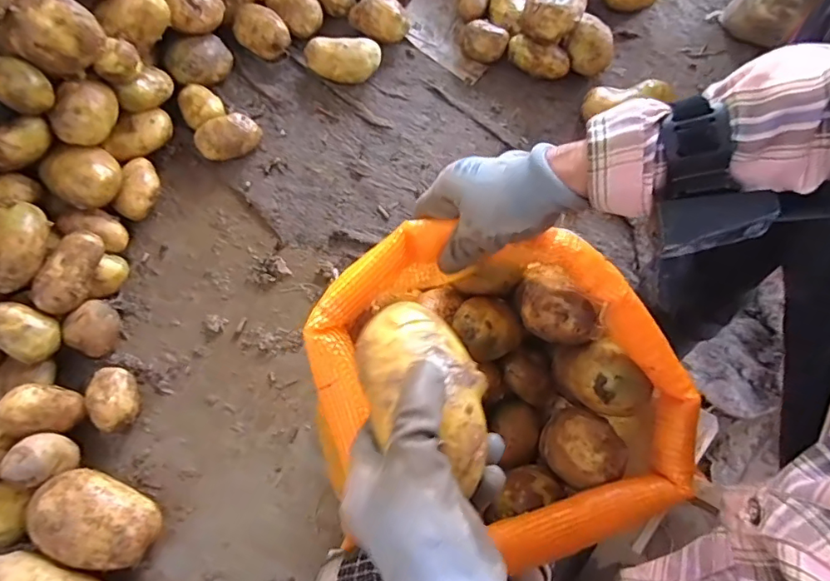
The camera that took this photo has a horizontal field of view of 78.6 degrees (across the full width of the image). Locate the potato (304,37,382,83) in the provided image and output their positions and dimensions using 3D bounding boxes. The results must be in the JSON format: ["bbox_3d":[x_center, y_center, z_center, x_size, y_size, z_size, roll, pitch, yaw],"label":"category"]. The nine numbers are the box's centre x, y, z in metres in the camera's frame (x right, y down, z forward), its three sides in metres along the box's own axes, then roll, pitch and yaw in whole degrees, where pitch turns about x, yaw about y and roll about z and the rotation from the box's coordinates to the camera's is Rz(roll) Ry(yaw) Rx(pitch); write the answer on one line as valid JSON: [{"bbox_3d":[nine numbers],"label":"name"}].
[{"bbox_3d":[-0.104,-0.334,0.731,0.107,0.041,0.044,4,71,-1],"label":"potato"}]

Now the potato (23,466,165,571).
[{"bbox_3d":[-0.327,0.238,0.524,0.117,0.067,0.080,24,72,6],"label":"potato"}]

